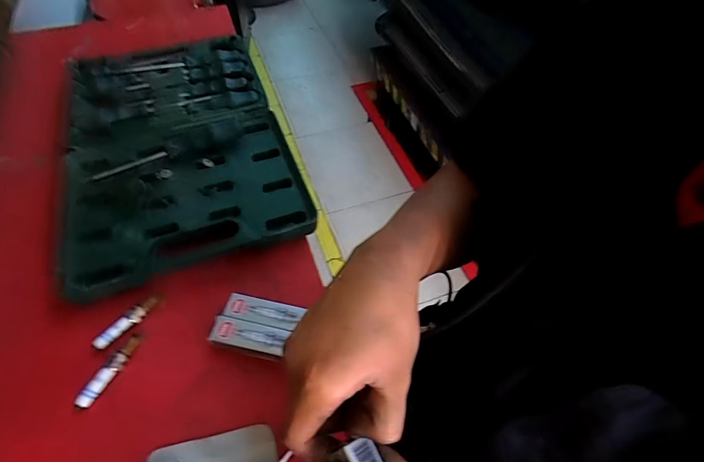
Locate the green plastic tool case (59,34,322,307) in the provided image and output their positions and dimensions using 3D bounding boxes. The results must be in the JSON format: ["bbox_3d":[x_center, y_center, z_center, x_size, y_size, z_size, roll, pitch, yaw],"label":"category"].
[{"bbox_3d":[-0.231,-0.120,0.515,0.267,0.040,0.411,-17,55,-13],"label":"green plastic tool case"}]

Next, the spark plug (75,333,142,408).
[{"bbox_3d":[-0.215,0.124,0.350,0.013,0.013,0.068,23,56,16],"label":"spark plug"}]

